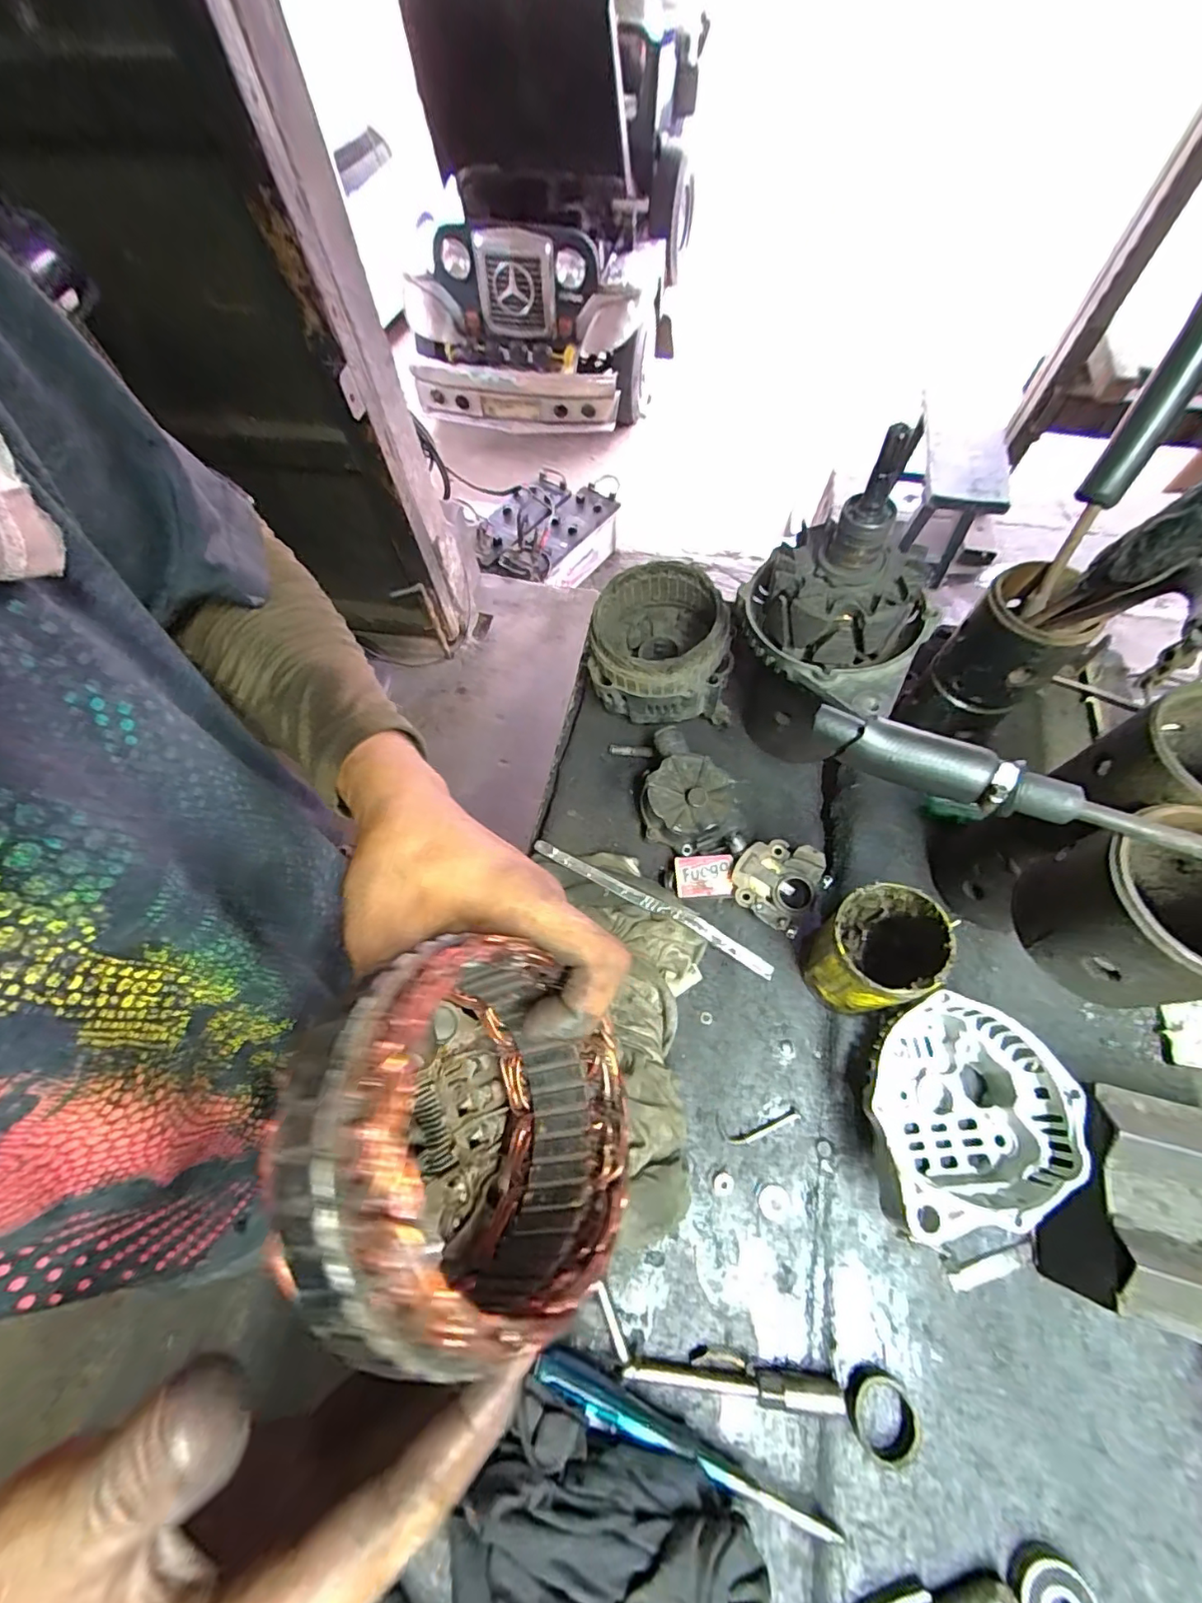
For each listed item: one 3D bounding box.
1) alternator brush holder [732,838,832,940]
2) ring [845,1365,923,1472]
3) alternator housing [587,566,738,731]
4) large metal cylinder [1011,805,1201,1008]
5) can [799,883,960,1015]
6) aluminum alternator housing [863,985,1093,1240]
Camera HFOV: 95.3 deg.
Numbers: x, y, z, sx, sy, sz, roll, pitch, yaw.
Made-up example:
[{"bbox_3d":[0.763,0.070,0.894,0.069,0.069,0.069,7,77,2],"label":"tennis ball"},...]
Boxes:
[{"bbox_3d":[0.155,0.070,0.484,0.071,0.036,0.073,-1,63,2],"label":"alternator brush holder"},{"bbox_3d":[0.171,0.372,0.330,0.038,0.018,0.039,-1,63,2],"label":"ring"},{"bbox_3d":[0.057,-0.154,0.556,0.132,0.111,0.130,-1,63,2],"label":"alternator housing"},{"bbox_3d":[0.285,0.058,0.283,0.082,0.078,0.082,-1,63,2],"label":"large metal cylinder"},{"bbox_3d":[0.195,0.113,0.411,0.071,0.119,0.073,-1,63,2],"label":"can"},{"bbox_3d":[0.234,0.213,0.378,0.150,0.078,0.123,-28,65,-12],"label":"aluminum alternator housing"}]

